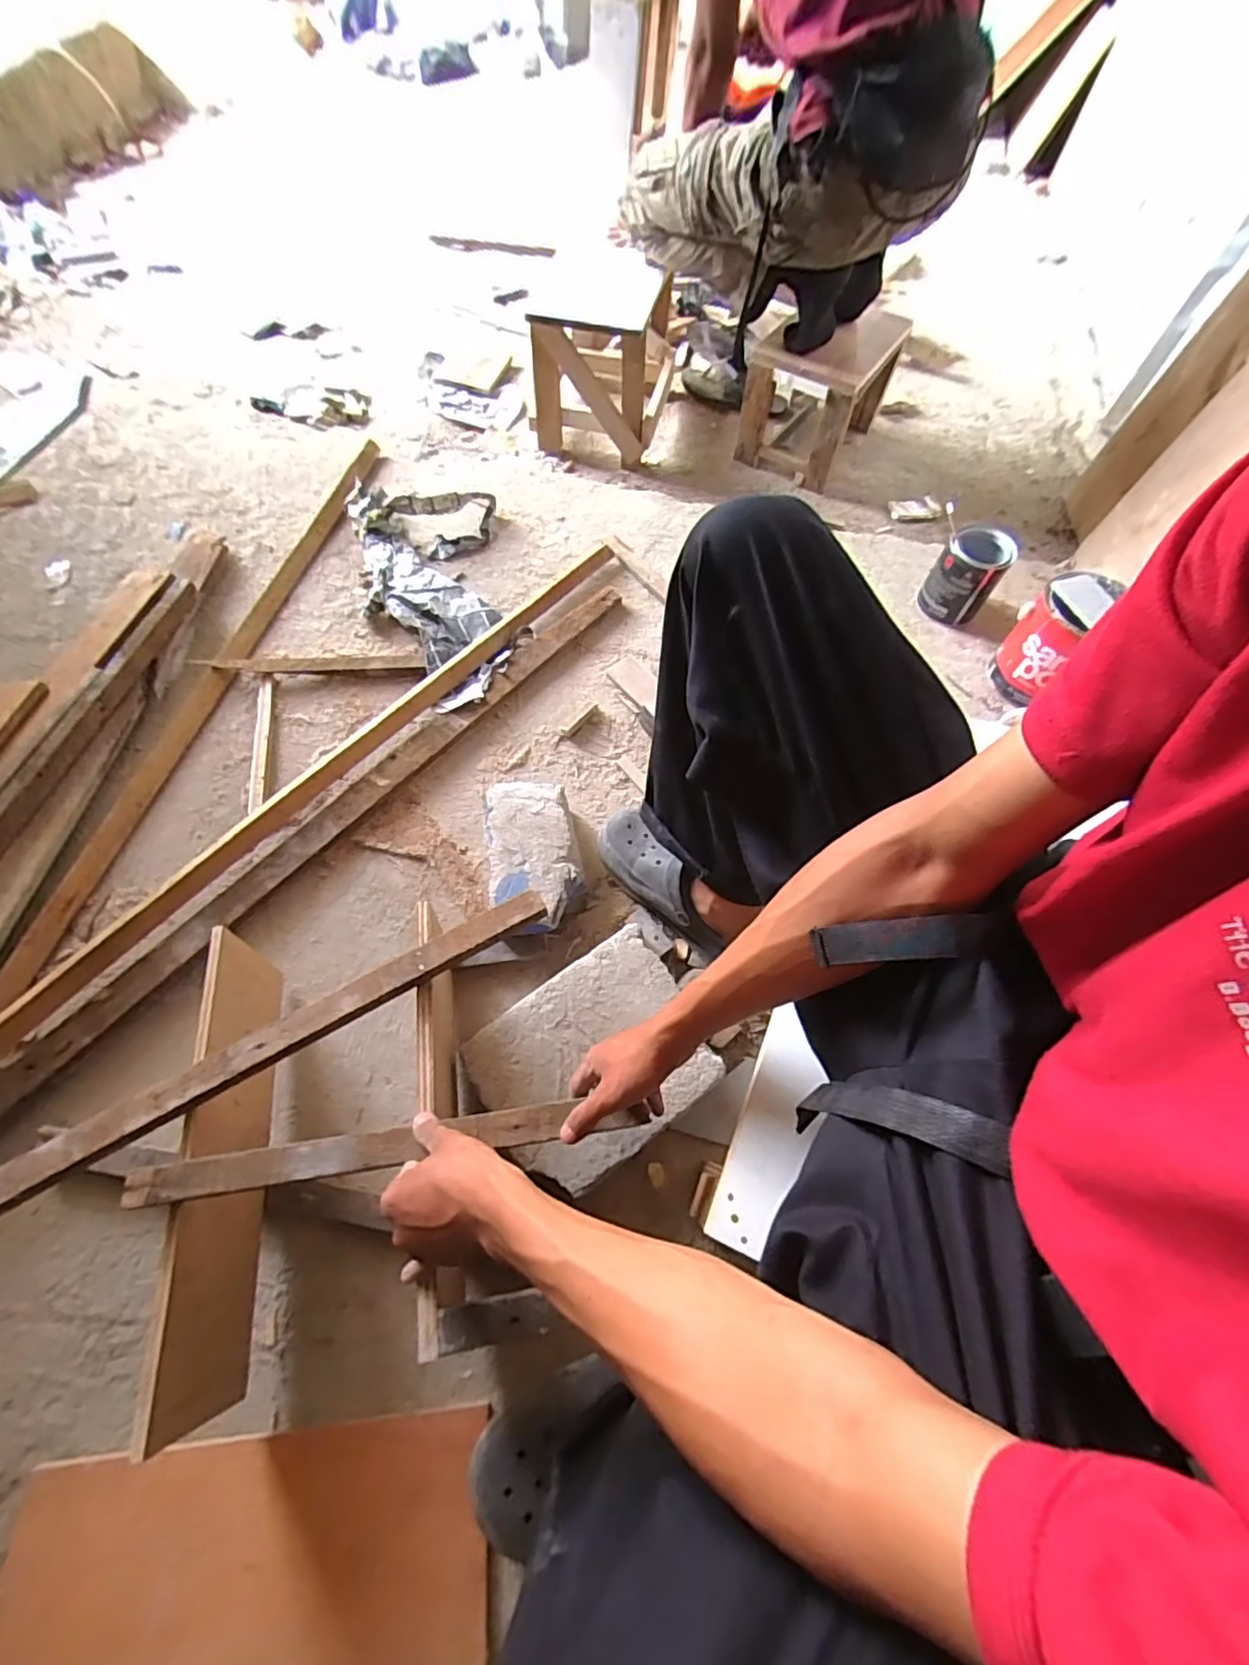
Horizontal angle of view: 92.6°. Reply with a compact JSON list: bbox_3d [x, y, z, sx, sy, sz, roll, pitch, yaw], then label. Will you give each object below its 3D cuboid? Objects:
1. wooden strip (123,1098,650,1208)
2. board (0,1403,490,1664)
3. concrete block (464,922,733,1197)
[{"bbox_3d":[-0.193,0.265,0.504,0.413,0.017,0.030,-5,63,-8],"label":"wooden strip"},{"bbox_3d":[-0.323,0.631,0.507,0.398,0.021,0.177,-4,63,-5],"label":"board"},{"bbox_3d":[-0.039,0.258,0.687,0.253,0.073,0.214,-32,68,-17],"label":"concrete block"}]

